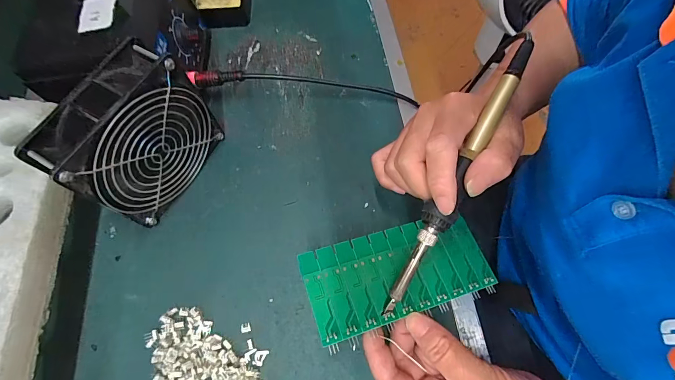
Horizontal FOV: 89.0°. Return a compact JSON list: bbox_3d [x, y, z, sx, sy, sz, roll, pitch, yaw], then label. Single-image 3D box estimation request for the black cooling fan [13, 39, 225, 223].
[{"bbox_3d":[-0.161,-0.041,0.294,0.043,0.123,0.124,27,71,12],"label":"black cooling fan"}]

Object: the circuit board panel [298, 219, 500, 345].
[{"bbox_3d":[0.046,0.059,0.250,0.136,0.004,0.063,-10,64,-15],"label":"circuit board panel"}]

